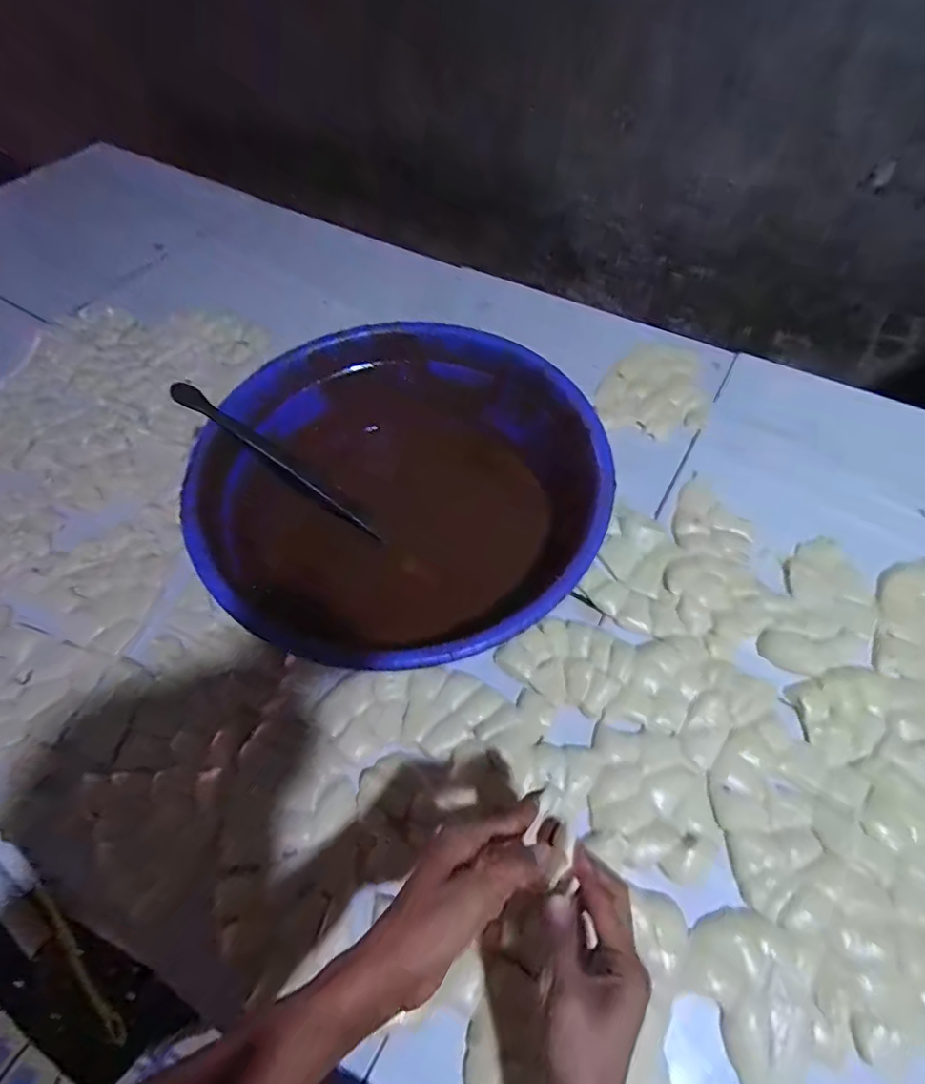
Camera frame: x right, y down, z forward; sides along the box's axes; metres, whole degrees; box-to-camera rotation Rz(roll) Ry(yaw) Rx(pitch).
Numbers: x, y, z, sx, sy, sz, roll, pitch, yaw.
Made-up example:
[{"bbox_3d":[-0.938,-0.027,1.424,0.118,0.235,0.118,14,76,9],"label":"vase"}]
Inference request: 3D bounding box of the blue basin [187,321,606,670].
[{"bbox_3d":[-0.053,-0.053,0.609,0.404,0.141,0.382,-1,59,1],"label":"blue basin"}]

